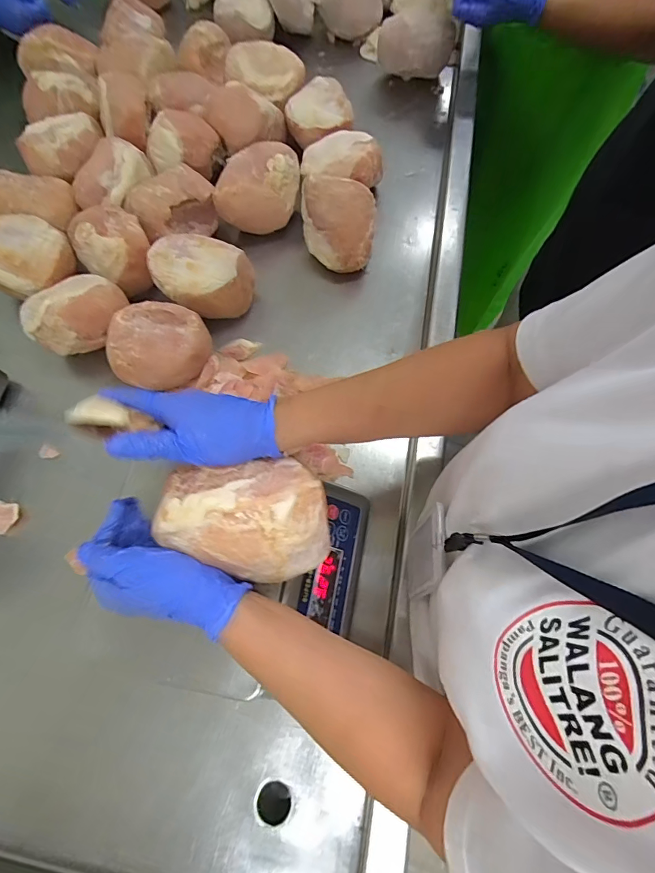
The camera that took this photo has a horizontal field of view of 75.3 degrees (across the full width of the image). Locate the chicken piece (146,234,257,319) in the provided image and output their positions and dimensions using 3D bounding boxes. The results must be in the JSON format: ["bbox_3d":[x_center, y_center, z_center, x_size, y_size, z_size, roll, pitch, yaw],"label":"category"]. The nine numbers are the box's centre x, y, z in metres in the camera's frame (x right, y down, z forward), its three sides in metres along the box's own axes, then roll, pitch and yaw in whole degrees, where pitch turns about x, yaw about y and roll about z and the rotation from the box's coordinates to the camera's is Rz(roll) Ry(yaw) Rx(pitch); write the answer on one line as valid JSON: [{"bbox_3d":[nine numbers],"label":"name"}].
[{"bbox_3d":[-0.186,-0.231,0.633,0.142,0.091,0.104,12,69,5],"label":"chicken piece"}]

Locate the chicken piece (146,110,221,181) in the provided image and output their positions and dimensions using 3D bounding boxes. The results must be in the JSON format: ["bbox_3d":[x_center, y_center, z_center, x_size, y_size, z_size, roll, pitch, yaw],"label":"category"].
[{"bbox_3d":[-0.247,-0.498,0.716,0.119,0.064,0.102,15,69,6],"label":"chicken piece"}]

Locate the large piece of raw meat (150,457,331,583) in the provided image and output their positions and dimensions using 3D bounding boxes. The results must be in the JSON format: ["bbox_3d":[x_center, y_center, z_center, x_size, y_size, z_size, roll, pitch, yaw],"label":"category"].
[{"bbox_3d":[-0.068,0.070,0.364,0.131,0.068,0.098,-6,69,-2],"label":"large piece of raw meat"}]

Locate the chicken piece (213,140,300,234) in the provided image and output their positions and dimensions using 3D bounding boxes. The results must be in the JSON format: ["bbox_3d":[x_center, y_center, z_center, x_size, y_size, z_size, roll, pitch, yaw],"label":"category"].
[{"bbox_3d":[-0.113,-0.406,0.689,0.130,0.078,0.105,4,69,2],"label":"chicken piece"}]

